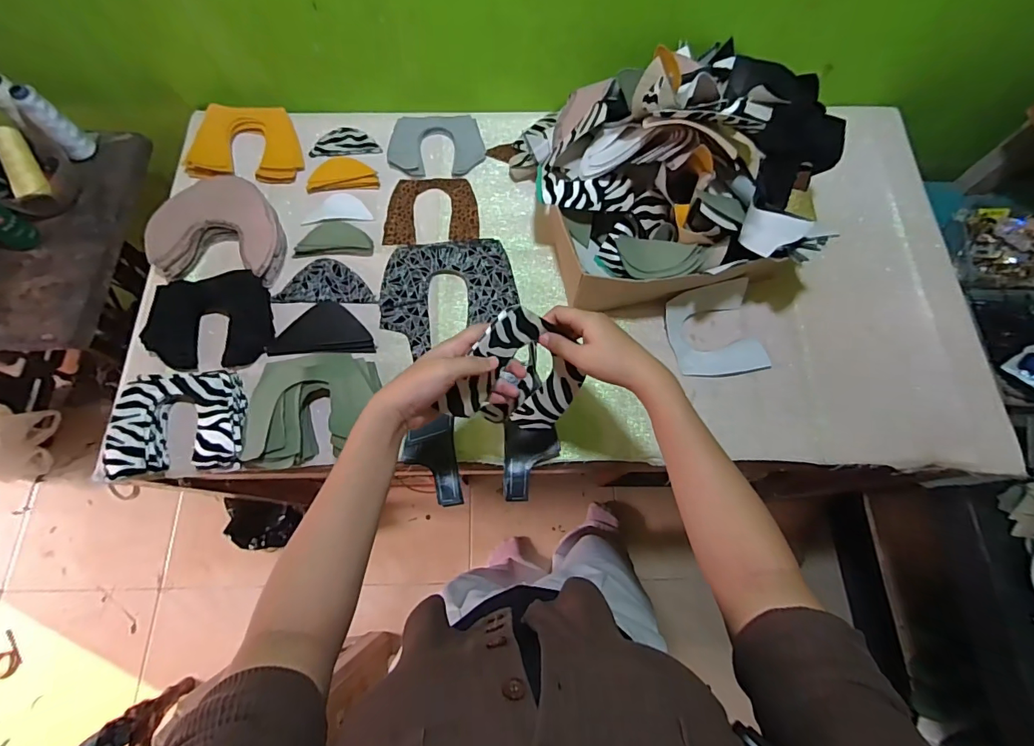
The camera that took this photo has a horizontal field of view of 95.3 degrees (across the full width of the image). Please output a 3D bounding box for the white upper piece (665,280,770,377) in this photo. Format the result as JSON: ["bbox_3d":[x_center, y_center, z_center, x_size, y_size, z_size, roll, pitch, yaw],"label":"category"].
[{"bbox_3d":[0.281,-0.058,0.666,0.123,0.032,0.127,-11,71,-5],"label":"white upper piece"}]

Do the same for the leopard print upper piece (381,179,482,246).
[{"bbox_3d":[-0.134,-0.257,0.749,0.144,0.008,0.122,0,70,-1],"label":"leopard print upper piece"}]

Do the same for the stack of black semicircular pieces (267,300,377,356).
[{"bbox_3d":[-0.274,-0.065,0.669,0.142,0.012,0.076,1,70,-1],"label":"stack of black semicircular pieces"}]

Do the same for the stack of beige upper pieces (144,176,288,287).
[{"bbox_3d":[-0.444,-0.218,0.707,0.179,0.035,0.171,-3,70,-2],"label":"stack of beige upper pieces"}]

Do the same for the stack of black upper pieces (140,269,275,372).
[{"bbox_3d":[-0.432,-0.074,0.660,0.159,0.032,0.126,-9,71,-4],"label":"stack of black upper pieces"}]

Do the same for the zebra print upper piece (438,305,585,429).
[{"bbox_3d":[-0.001,0.004,0.488,0.134,0.143,0.083,-3,70,-2],"label":"zebra print upper piece"}]

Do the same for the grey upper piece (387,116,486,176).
[{"bbox_3d":[-0.134,-0.377,0.781,0.153,0.016,0.110,-4,70,-2],"label":"grey upper piece"}]

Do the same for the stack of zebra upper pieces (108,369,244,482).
[{"bbox_3d":[-0.435,0.063,0.612,0.152,0.038,0.130,-7,71,-4],"label":"stack of zebra upper pieces"}]

